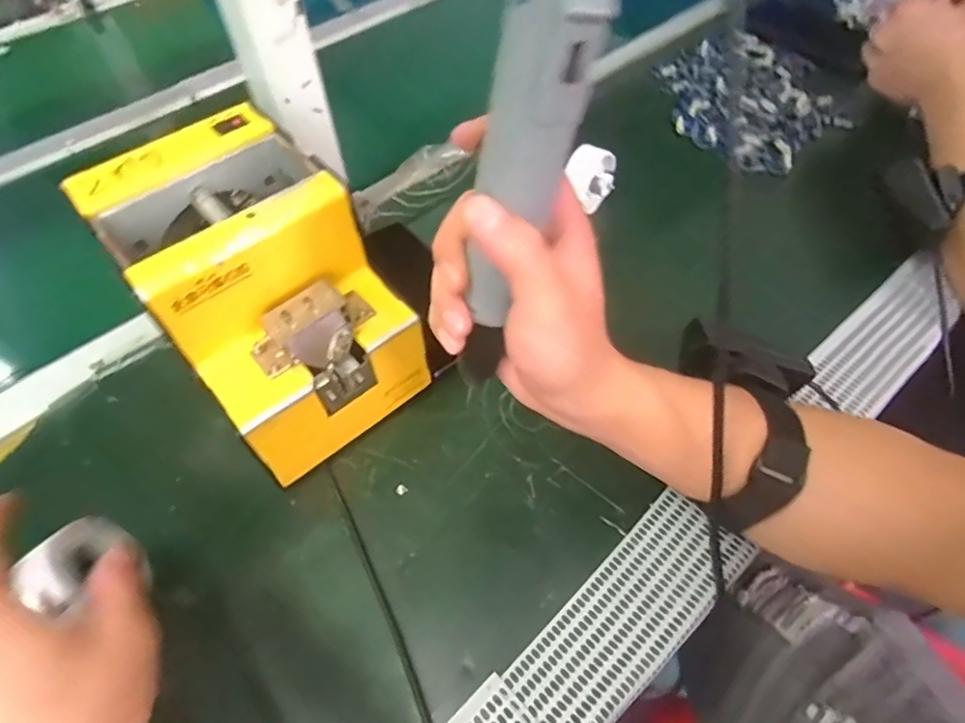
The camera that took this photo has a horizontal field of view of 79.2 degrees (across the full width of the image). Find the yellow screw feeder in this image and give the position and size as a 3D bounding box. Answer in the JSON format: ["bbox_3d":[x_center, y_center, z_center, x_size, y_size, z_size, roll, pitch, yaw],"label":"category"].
[{"bbox_3d":[-0.139,-0.043,0.375,0.124,0.144,0.170,-37,58,-23],"label":"yellow screw feeder"}]

